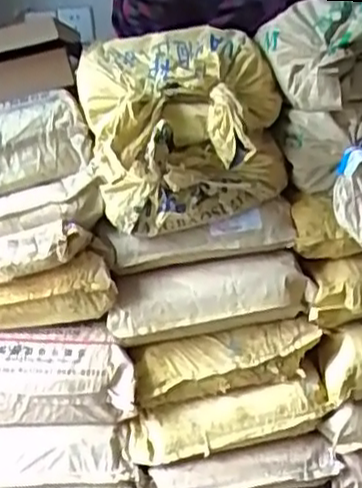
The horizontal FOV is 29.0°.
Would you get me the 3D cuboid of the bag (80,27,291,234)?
[{"bbox_3d":[0.014,-0.216,1.368,0.389,0.364,0.273,-7,14,-5],"label":"bag"}]

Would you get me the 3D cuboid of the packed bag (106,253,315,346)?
[{"bbox_3d":[0.057,0.109,1.452,0.399,0.140,0.108,-6,14,-2],"label":"packed bag"}]

